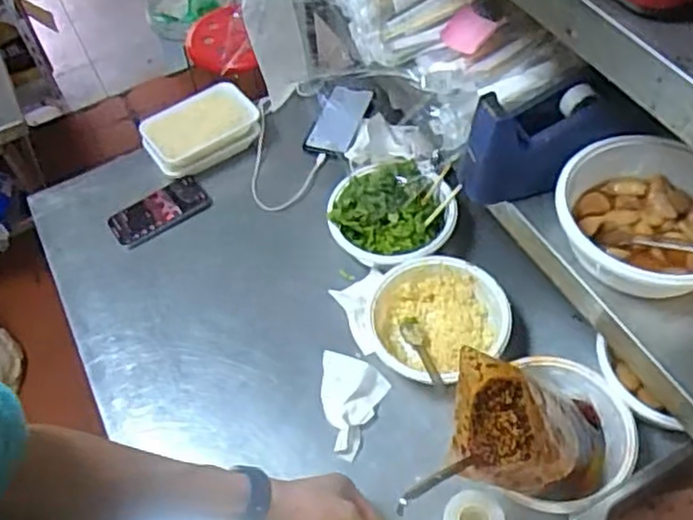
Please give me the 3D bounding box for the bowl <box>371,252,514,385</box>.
[{"bbox_3d":[0.115,0.072,0.889,0.167,0.062,0.149,-34,57,-20],"label":"bowl"}]

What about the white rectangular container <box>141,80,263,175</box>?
[{"bbox_3d":[-0.232,-0.206,1.123,0.177,0.052,0.119,-30,55,-17],"label":"white rectangular container"}]

